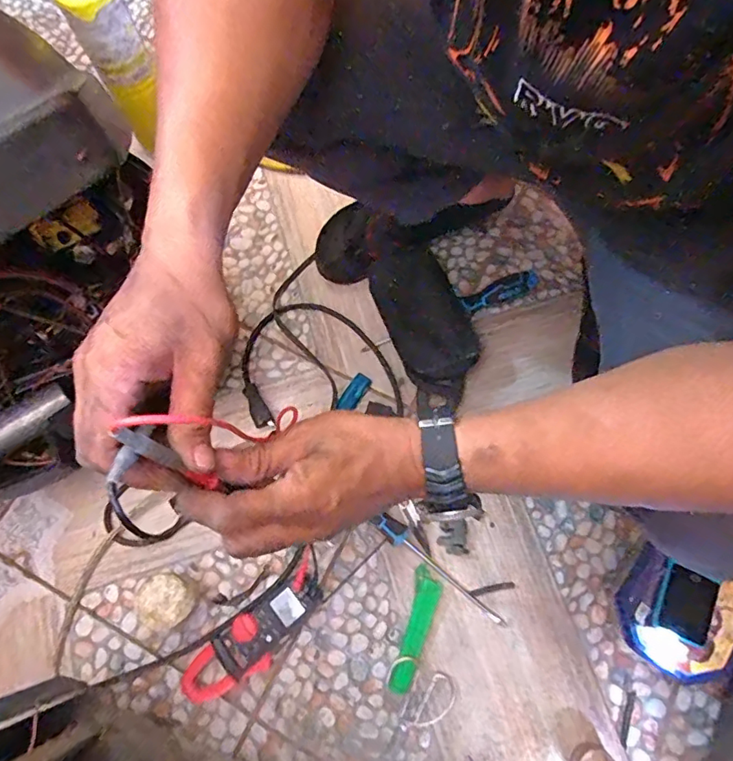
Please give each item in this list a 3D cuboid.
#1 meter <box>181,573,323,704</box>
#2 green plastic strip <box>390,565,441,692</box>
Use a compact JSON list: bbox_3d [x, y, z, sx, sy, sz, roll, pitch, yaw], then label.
[{"bbox_3d":[-0.129,0.292,0.587,0.172,0.034,0.062,-37,74,-9],"label":"meter"},{"bbox_3d":[0.058,0.289,0.599,0.032,0.010,0.135,14,73,7],"label":"green plastic strip"}]

